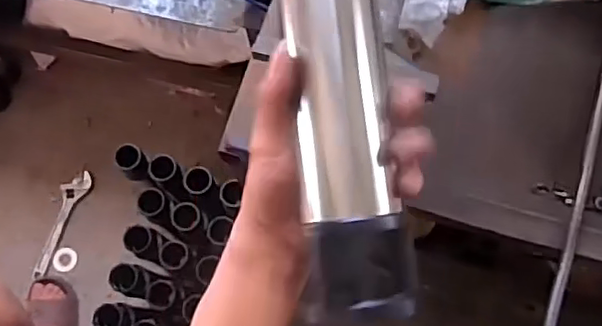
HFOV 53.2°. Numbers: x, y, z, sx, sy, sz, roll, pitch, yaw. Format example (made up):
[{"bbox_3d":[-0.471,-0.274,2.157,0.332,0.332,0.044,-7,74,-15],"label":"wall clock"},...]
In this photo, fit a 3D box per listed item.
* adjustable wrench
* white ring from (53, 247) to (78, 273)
[{"bbox_3d":[-0.620,0.150,1.533,0.061,0.018,0.282,22,76,7],"label":"adjustable wrench"},{"bbox_3d":[-0.593,0.245,1.513,0.058,0.015,0.060,0,74,1],"label":"white ring"}]

